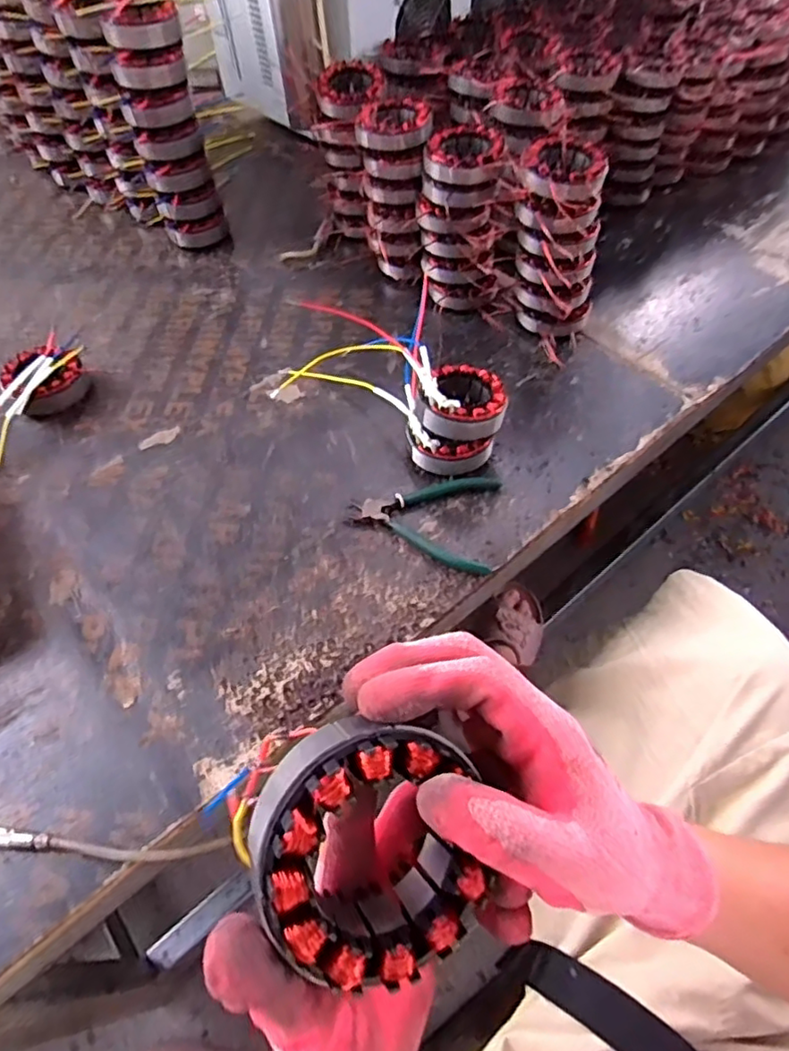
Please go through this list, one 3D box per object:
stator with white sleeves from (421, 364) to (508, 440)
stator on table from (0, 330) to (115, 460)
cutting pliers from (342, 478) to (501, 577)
[{"bbox_3d":[0.066,-0.125,0.584,0.087,0.036,0.086,2,55,2],"label":"stator with white sleeves"},{"bbox_3d":[-0.418,-0.145,0.668,0.092,0.041,0.184,24,58,17],"label":"stator on table"},{"bbox_3d":[0.028,-0.014,0.581,0.141,0.012,0.115,11,55,9],"label":"cutting pliers"}]

